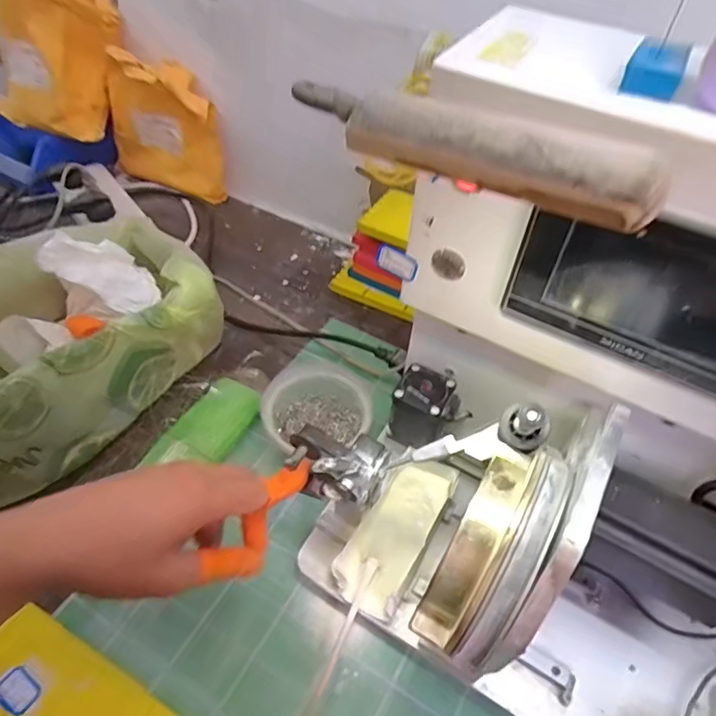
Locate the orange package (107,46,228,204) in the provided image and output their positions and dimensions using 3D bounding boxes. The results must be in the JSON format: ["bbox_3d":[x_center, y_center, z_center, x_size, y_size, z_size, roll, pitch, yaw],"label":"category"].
[{"bbox_3d":[-0.263,-0.312,0.722,0.174,0.166,0.058,26,52,18],"label":"orange package"}]

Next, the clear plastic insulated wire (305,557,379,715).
[{"bbox_3d":[-0.020,0.218,0.370,0.007,0.012,0.156,21,63,14],"label":"clear plastic insulated wire"}]

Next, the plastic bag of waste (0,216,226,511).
[{"bbox_3d":[-0.278,-0.005,0.483,0.162,0.128,0.307,30,54,21],"label":"plastic bag of waste"}]

